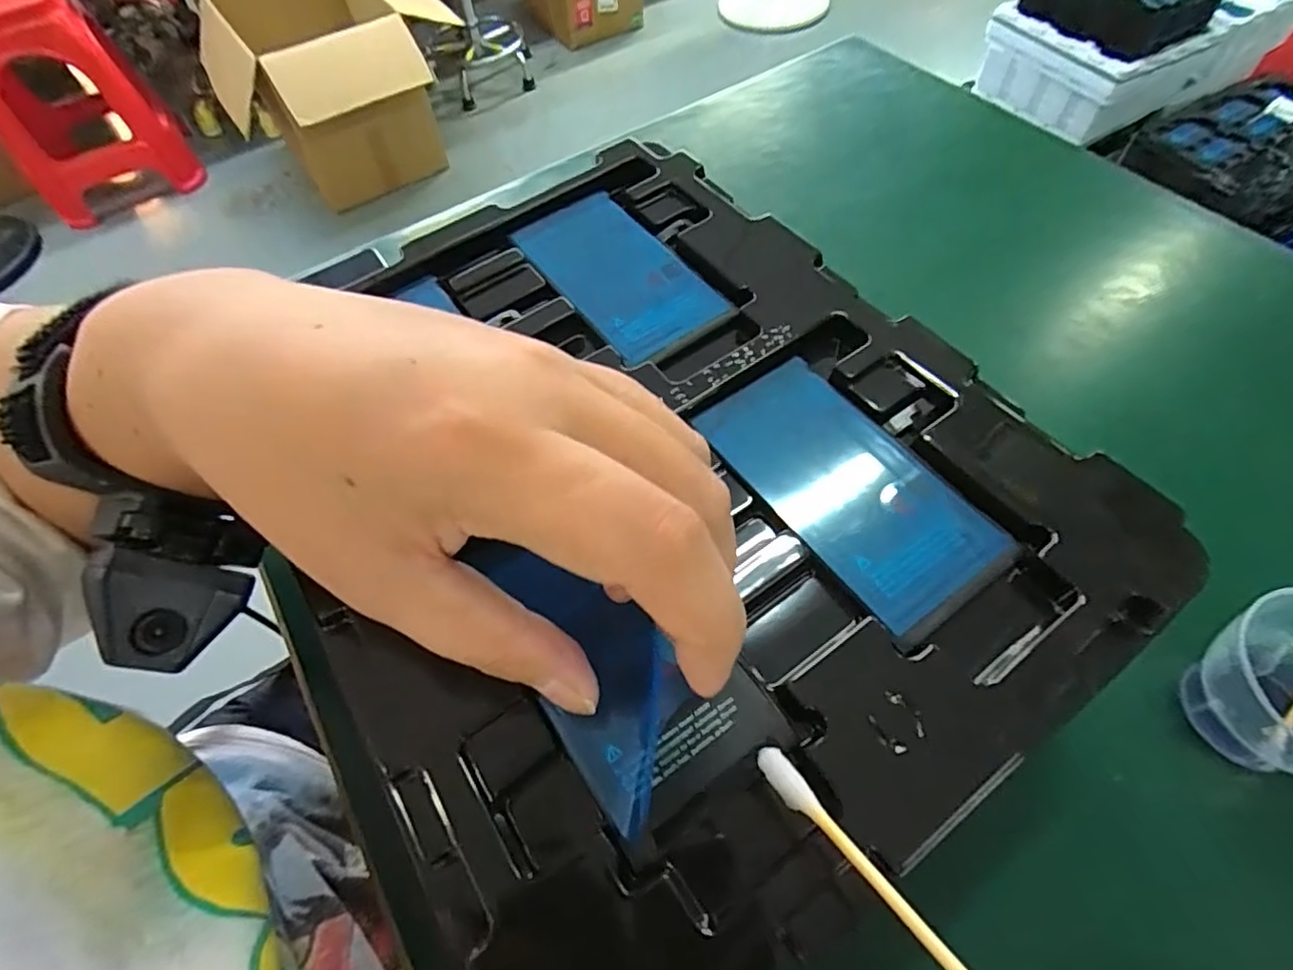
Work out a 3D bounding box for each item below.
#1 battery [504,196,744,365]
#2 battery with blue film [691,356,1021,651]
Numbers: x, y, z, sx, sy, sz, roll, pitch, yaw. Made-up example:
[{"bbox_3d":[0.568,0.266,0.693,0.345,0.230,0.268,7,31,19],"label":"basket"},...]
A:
[{"bbox_3d":[-0.014,-0.088,0.253,0.046,0.005,0.099,-32,62,-14],"label":"battery"},{"bbox_3d":[0.062,0.000,0.193,0.048,0.004,0.096,-32,62,-15],"label":"battery with blue film"}]

